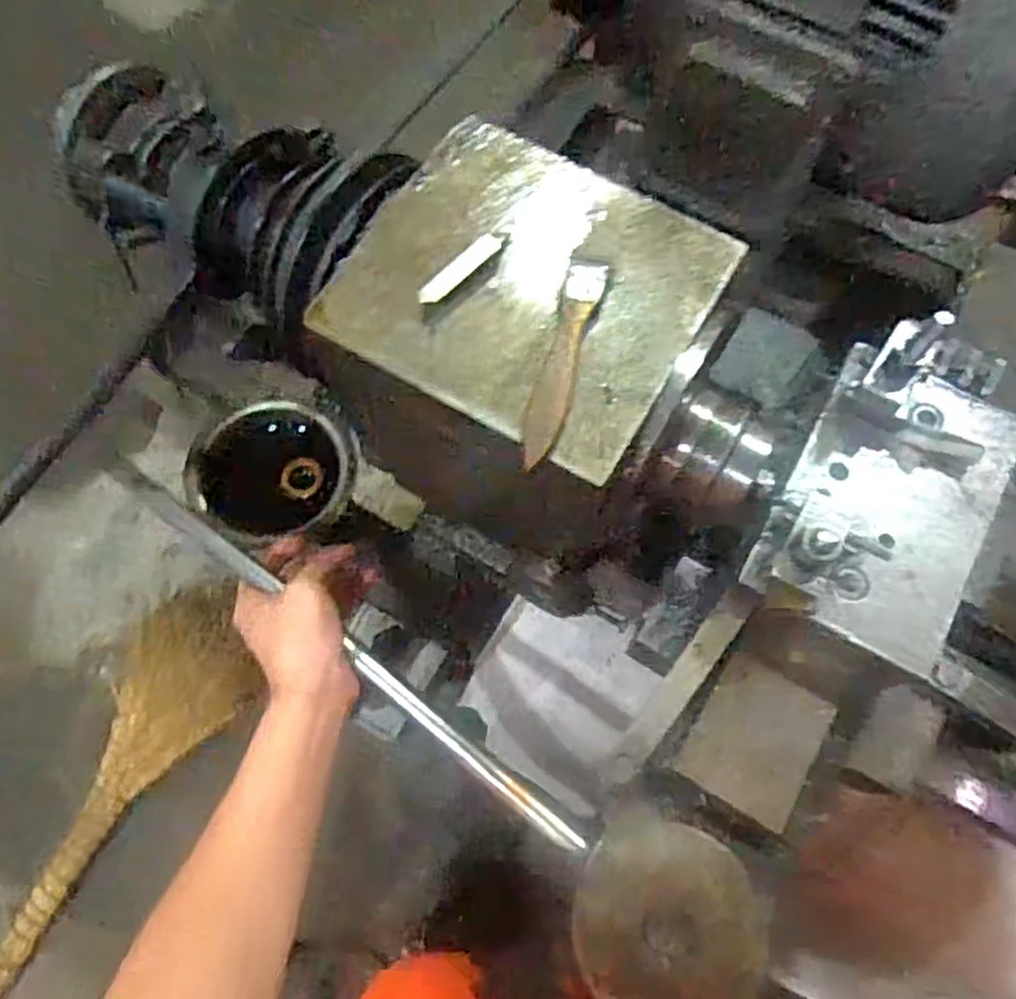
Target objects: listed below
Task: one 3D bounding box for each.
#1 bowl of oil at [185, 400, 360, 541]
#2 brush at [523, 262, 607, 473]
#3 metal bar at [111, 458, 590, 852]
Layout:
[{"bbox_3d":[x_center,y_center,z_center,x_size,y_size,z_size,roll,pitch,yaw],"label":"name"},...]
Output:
[{"bbox_3d":[-0.190,-0.024,0.620,0.123,0.056,0.123,2,78,-11],"label":"bowl of oil"},{"bbox_3d":[0.025,-0.063,0.358,0.018,0.011,0.108,16,70,7],"label":"brush"},{"bbox_3d":[-0.113,0.084,0.474,0.386,0.012,0.015,35,73,15],"label":"metal bar"}]

